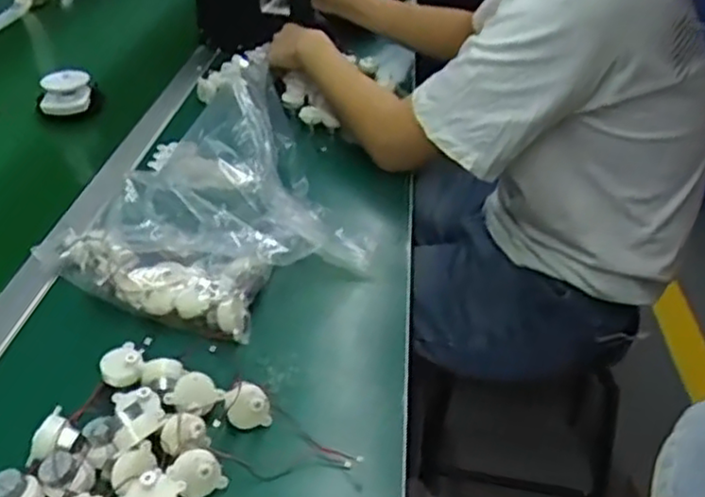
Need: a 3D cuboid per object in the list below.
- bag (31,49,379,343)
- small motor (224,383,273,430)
[{"bbox_3d":[-0.137,-0.051,0.673,0.259,0.156,0.226,-26,45,-36],"label":"bag"},{"bbox_3d":[-0.081,0.121,0.540,0.033,0.032,0.023,-6,38,-13],"label":"small motor"}]

